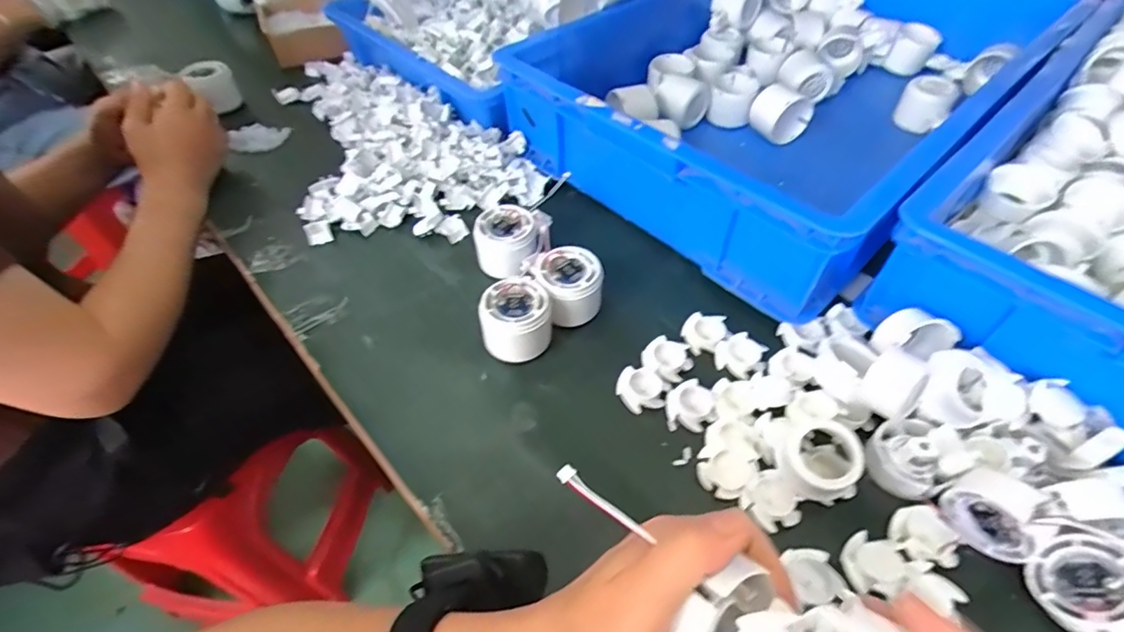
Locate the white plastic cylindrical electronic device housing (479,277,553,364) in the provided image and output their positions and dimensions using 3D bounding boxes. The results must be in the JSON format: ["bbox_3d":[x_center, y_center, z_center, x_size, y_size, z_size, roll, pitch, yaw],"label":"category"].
[{"bbox_3d":[-0.038,0.004,0.461,0.058,0.046,0.061,-1,51,2],"label":"white plastic cylindrical electronic device housing"}]

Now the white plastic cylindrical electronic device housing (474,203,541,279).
[{"bbox_3d":[-0.055,-0.074,0.526,0.061,0.042,0.060,-1,51,2],"label":"white plastic cylindrical electronic device housing"}]

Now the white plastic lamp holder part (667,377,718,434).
[{"bbox_3d":[0.104,0.073,0.431,0.039,0.011,0.043,-2,51,1],"label":"white plastic lamp holder part"}]

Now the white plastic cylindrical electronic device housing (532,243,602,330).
[{"bbox_3d":[0.009,-0.027,0.485,0.056,0.045,0.056,-1,51,2],"label":"white plastic cylindrical electronic device housing"}]

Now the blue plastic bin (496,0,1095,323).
[{"bbox_3d":[0.268,-0.288,0.643,0.572,0.153,0.413,-39,59,-25],"label":"blue plastic bin"}]

